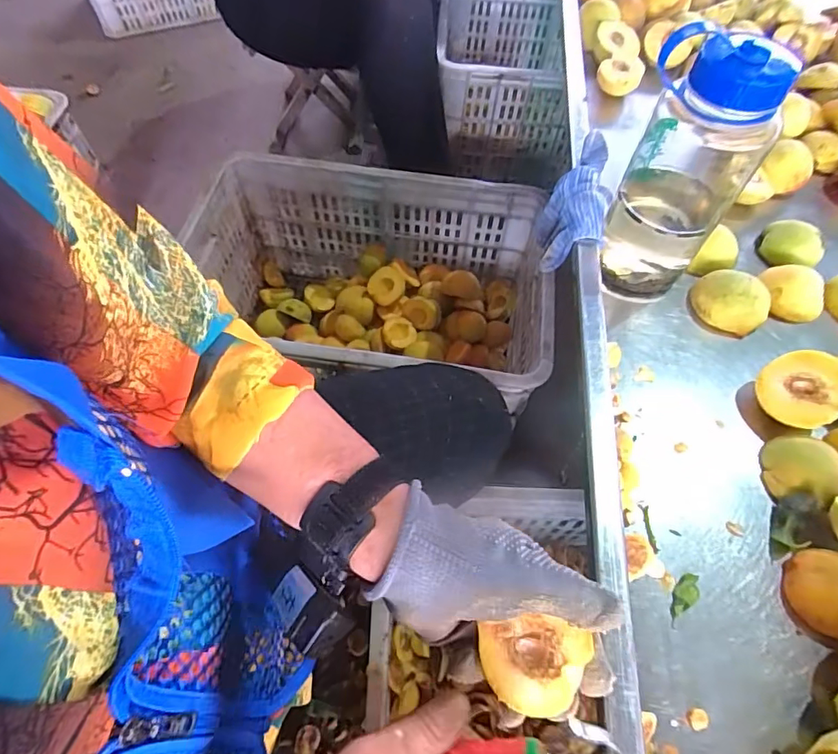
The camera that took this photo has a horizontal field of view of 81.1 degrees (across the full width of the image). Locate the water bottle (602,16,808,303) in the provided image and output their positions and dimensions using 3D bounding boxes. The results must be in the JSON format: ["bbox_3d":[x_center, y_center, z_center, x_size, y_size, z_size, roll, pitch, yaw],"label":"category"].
[{"bbox_3d":[0.220,-0.165,0.419,0.094,0.215,0.071,34,65,15],"label":"water bottle"}]

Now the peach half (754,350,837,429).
[{"bbox_3d":[0.330,0.011,0.418,0.065,0.026,0.065,-9,73,32],"label":"peach half"}]

